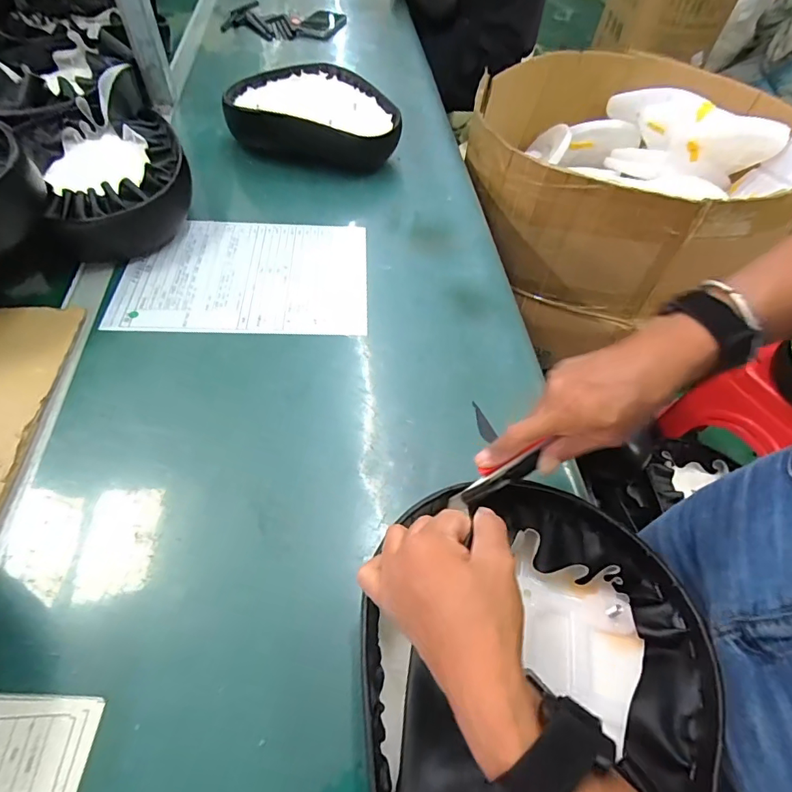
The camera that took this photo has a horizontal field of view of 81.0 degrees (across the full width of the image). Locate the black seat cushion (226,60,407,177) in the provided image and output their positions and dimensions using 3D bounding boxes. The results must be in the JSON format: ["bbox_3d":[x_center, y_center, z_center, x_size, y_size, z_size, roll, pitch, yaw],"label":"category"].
[{"bbox_3d":[-0.130,-0.465,0.769,0.270,0.079,0.232,6,53,-1],"label":"black seat cushion"}]

